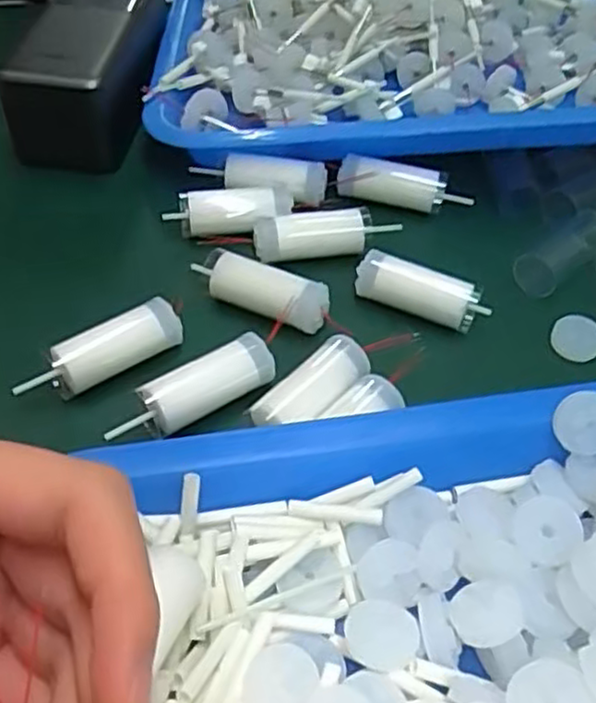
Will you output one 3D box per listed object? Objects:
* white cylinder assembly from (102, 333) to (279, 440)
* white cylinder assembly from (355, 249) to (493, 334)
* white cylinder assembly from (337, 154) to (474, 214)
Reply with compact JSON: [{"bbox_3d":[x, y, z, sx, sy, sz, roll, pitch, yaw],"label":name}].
[{"bbox_3d":[-0.038,0.014,0.267,0.066,0.014,0.016,-28,57,-24],"label":"white cylinder assembly"},{"bbox_3d":[0.052,-0.025,0.309,0.056,0.022,0.016,19,52,13],"label":"white cylinder assembly"},{"bbox_3d":[0.053,-0.084,0.359,0.064,0.015,0.017,9,50,5],"label":"white cylinder assembly"}]

